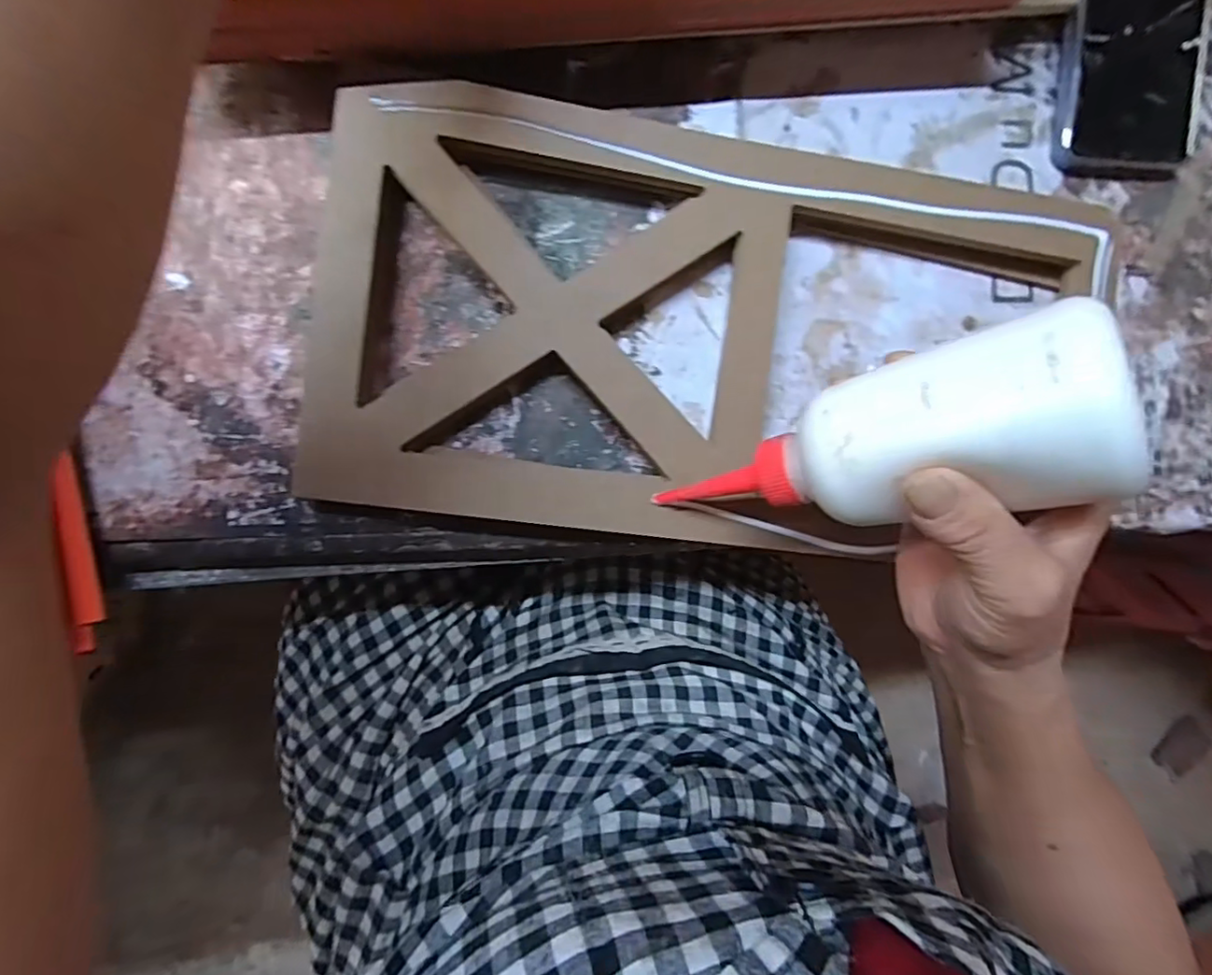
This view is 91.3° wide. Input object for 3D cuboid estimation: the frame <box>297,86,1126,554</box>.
[{"bbox_3d":[0.062,-0.068,0.295,0.384,0.031,0.189,6,93,-9],"label":"frame"}]

